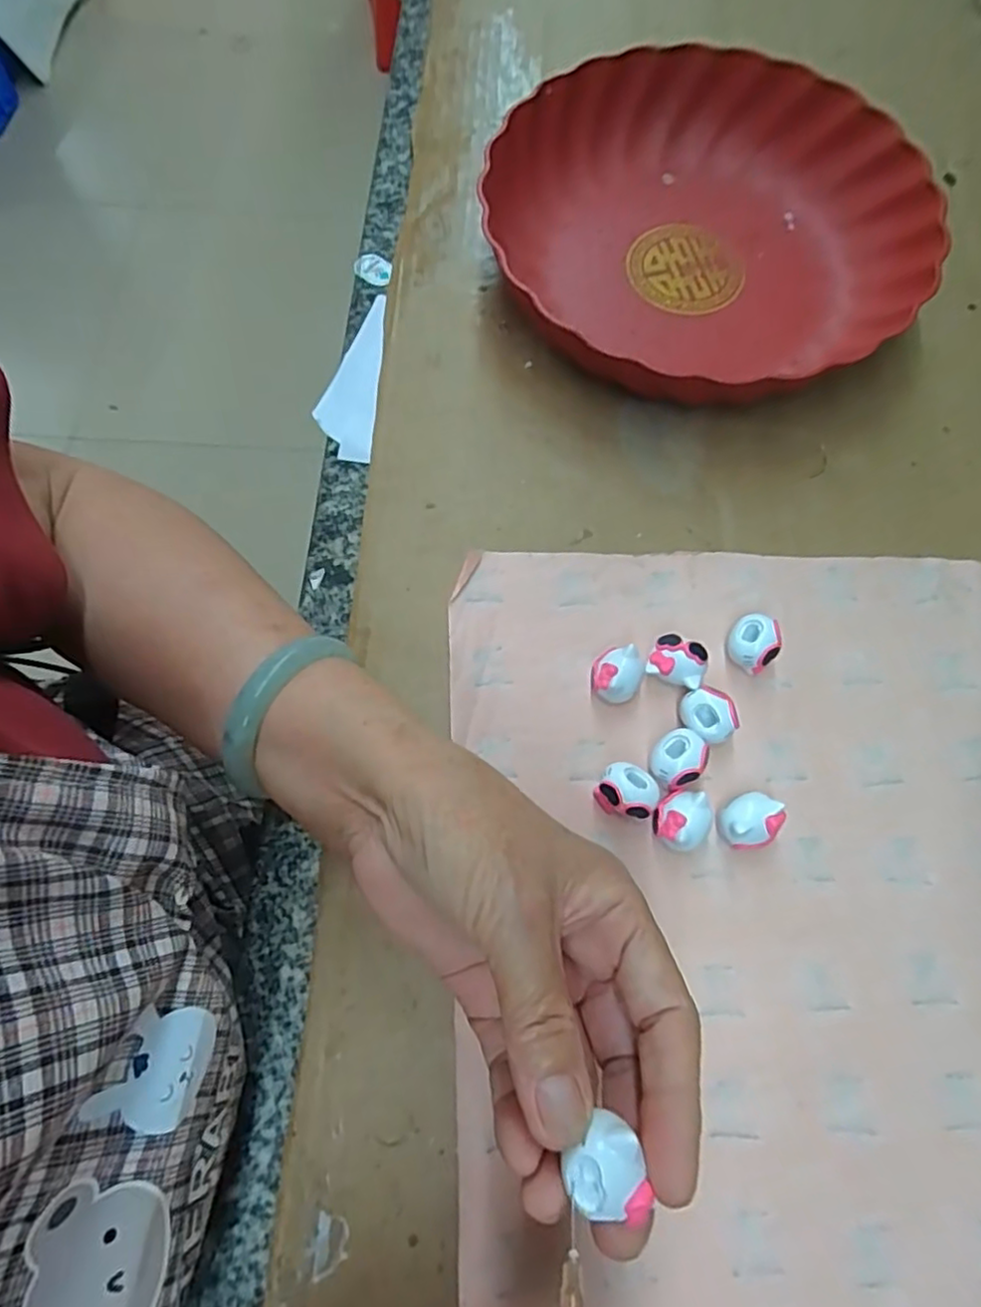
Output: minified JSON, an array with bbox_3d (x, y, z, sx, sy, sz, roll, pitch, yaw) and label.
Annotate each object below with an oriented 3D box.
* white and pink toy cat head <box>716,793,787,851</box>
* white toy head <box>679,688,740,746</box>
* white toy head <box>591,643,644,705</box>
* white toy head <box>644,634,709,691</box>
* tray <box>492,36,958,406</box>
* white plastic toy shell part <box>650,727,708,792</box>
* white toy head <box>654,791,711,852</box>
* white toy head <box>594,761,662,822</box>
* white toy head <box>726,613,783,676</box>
[{"bbox_3d":[0.110,0.073,0.278,0.026,0.021,0.022,-22,72,-7],"label":"white and pink toy cat head"},{"bbox_3d":[0.097,0.029,0.292,0.021,0.019,0.024,-29,73,-9],"label":"white toy head"},{"bbox_3d":[0.058,0.011,0.299,0.022,0.020,0.024,0,71,0],"label":"white toy head"},{"bbox_3d":[0.085,0.005,0.299,0.025,0.020,0.019,24,73,9],"label":"white toy head"},{"bbox_3d":[0.118,-0.241,0.371,0.242,0.048,0.237,-25,73,-8],"label":"tray"},{"bbox_3d":[0.082,0.046,0.286,0.025,0.019,0.021,-39,75,-12],"label":"white plastic toy shell part"},{"bbox_3d":[0.080,0.072,0.277,0.021,0.020,0.024,-1,71,0],"label":"white toy head"},{"bbox_3d":[0.060,0.060,0.281,0.025,0.020,0.022,32,74,11],"label":"white toy head"},{"bbox_3d":[0.123,-0.005,0.304,0.022,0.021,0.023,0,71,0],"label":"white toy head"}]

